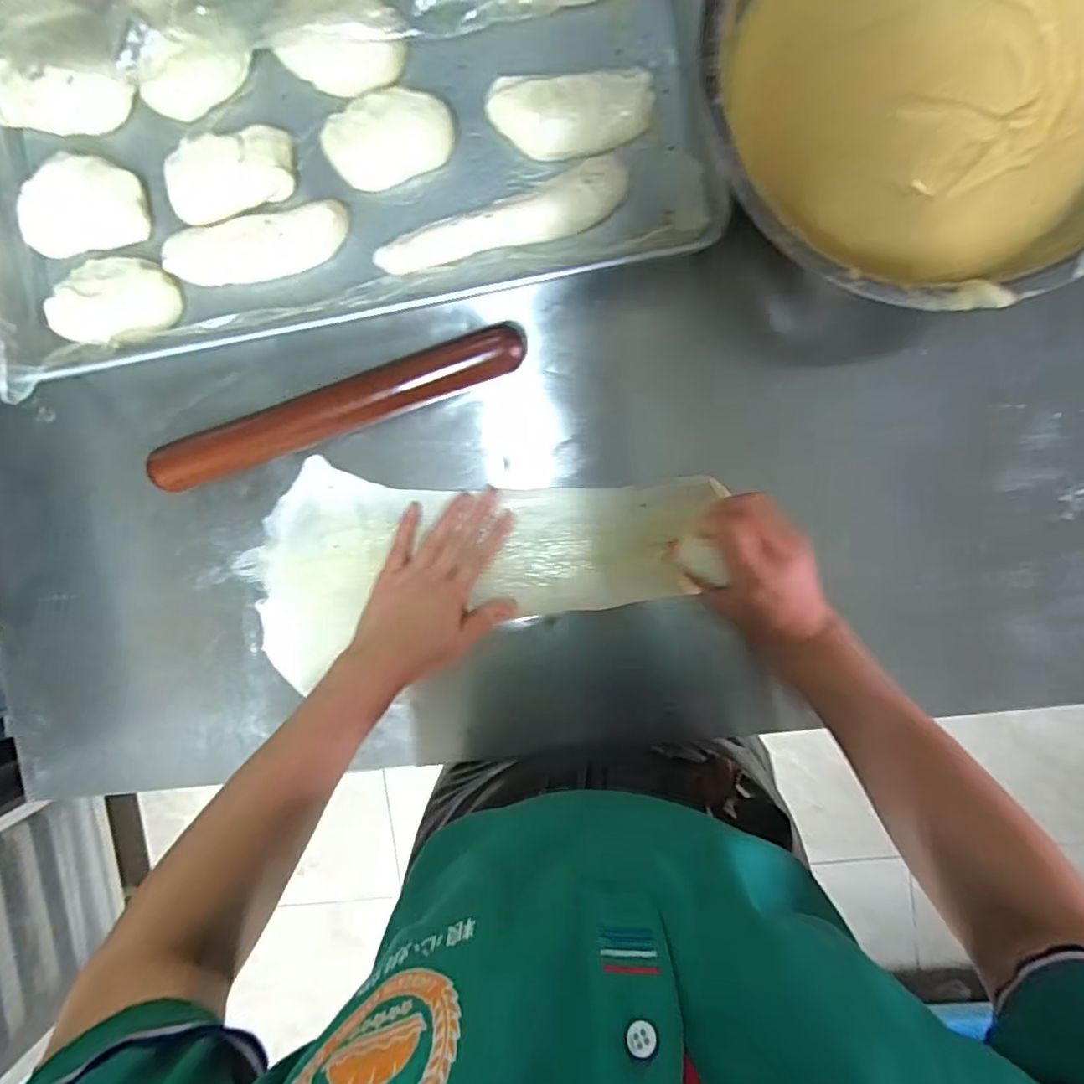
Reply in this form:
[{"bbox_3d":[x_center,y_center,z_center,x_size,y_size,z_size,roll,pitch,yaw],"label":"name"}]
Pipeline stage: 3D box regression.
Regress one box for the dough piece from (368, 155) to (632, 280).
[{"bbox_3d":[-0.031,-0.250,0.462,0.203,0.018,0.042,-19,93,5],"label":"dough piece"}]

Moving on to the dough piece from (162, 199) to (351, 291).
[{"bbox_3d":[-0.238,-0.245,0.482,0.153,0.026,0.049,-9,94,4],"label":"dough piece"}]

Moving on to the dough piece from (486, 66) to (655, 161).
[{"bbox_3d":[0.021,-0.332,0.449,0.124,0.029,0.053,2,95,4],"label":"dough piece"}]

